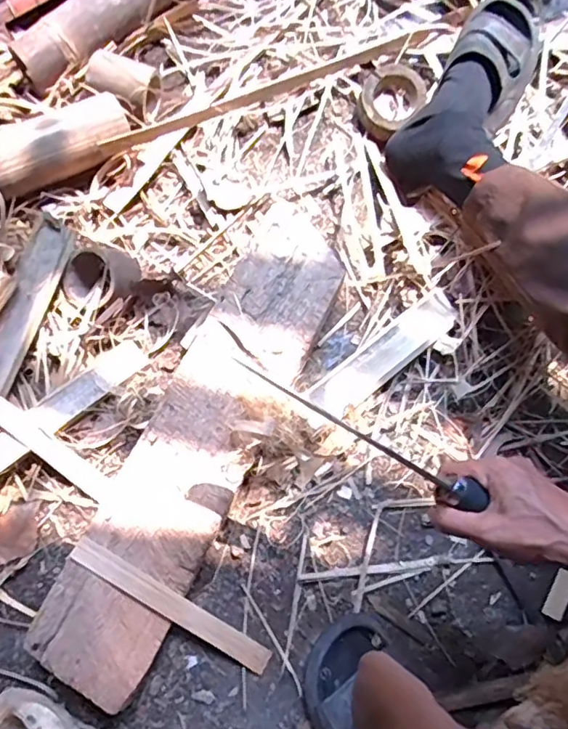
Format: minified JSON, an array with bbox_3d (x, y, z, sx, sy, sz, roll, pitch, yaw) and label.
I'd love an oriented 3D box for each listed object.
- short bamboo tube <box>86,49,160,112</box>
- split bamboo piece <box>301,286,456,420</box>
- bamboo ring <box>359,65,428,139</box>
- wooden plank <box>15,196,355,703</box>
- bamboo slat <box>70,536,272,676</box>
[{"bbox_3d":[-0.208,-0.370,0.734,0.091,0.045,0.062,17,75,3],"label":"short bamboo tube"},{"bbox_3d":[0.118,-0.009,0.657,0.205,0.030,0.048,-38,79,-10],"label":"split bamboo piece"},{"bbox_3d":[0.137,-0.353,0.746,0.080,0.030,0.100,39,78,8],"label":"bamboo ring"},{"bbox_3d":[-0.083,0.071,0.599,0.120,0.028,0.529,26,77,7],"label":"wooden plank"},{"bbox_3d":[-0.112,0.246,0.571,0.227,0.006,0.025,35,77,-5],"label":"bamboo slat"}]

